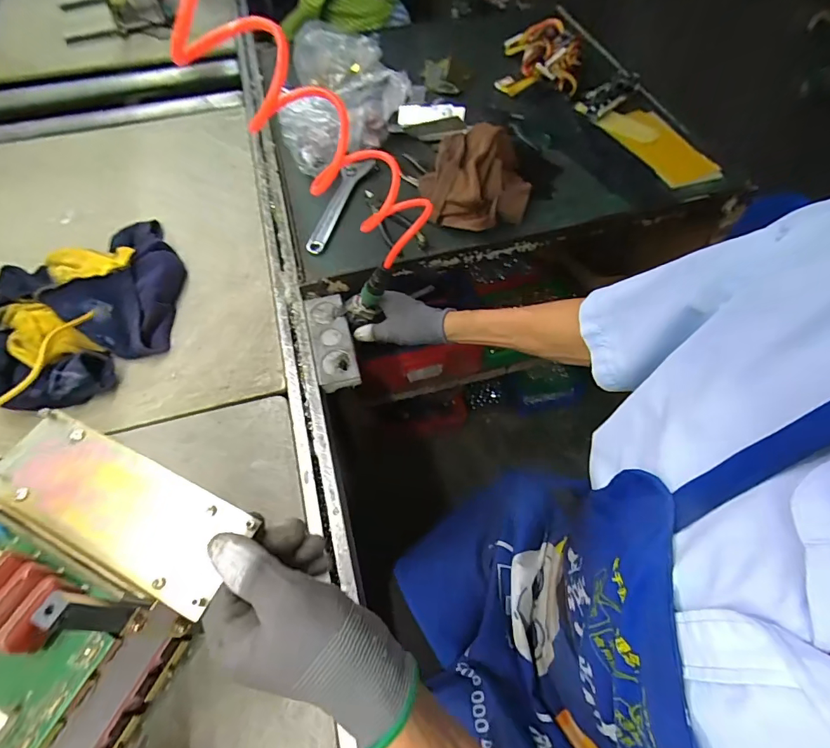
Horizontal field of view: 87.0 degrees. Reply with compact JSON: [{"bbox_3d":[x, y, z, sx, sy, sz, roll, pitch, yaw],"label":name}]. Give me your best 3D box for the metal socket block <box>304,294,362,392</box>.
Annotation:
[{"bbox_3d":[-0.120,-0.051,0.628,0.056,0.015,0.157,-13,60,-8],"label":"metal socket block"}]

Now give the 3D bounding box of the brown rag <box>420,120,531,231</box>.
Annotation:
[{"bbox_3d":[0.103,-0.330,0.730,0.177,0.081,0.205,13,60,7],"label":"brown rag"}]

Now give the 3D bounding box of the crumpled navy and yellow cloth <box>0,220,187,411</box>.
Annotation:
[{"bbox_3d":[-0.451,-0.096,0.613,0.229,0.062,0.312,35,65,19],"label":"crumpled navy and yellow cloth"}]

